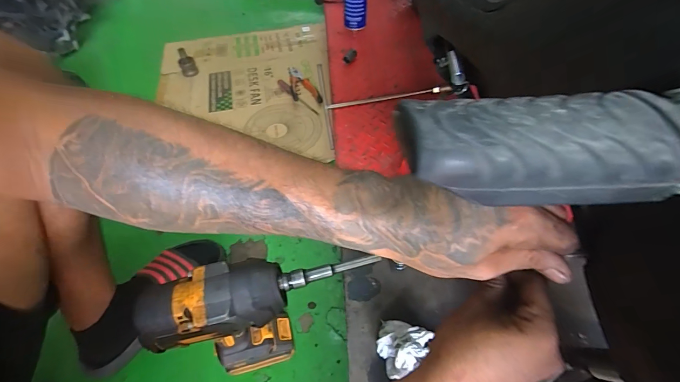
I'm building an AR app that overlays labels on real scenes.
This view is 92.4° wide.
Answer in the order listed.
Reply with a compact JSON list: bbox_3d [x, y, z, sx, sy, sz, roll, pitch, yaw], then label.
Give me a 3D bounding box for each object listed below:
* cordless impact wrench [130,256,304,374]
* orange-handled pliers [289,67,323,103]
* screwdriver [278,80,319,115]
[{"bbox_3d":[-0.128,0.178,0.445,0.177,0.232,0.070,-13,54,-9],"label":"cordless impact wrench"},{"bbox_3d":[-0.122,-0.322,0.985,0.075,0.032,0.194,-19,55,-14],"label":"orange-handled pliers"},{"bbox_3d":[-0.127,-0.275,0.949,0.019,0.026,0.173,-36,61,-24],"label":"screwdriver"}]

